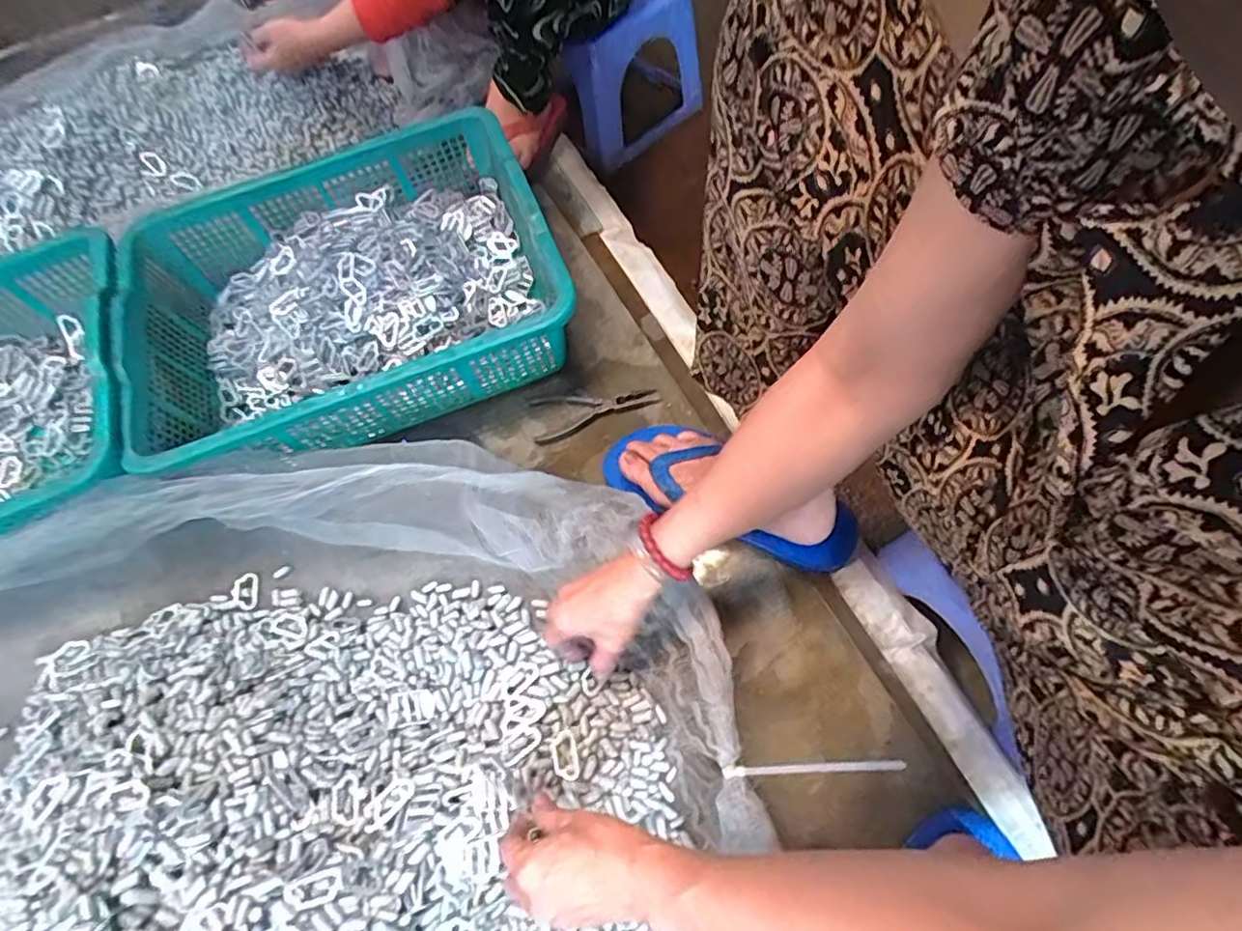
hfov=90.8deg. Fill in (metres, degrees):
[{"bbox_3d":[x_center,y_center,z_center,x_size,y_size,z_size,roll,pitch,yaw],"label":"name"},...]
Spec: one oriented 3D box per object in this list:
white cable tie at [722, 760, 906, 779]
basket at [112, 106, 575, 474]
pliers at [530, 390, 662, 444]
[{"bbox_3d":[0.150,0.240,0.485,0.138,0.009,0.008,-11,69,17],"label":"white cable tie"},{"bbox_3d":[-0.311,-0.205,0.696,0.454,0.125,0.362,-20,64,-5],"label":"basket"},{"bbox_3d":[-0.028,-0.061,0.702,0.143,0.008,0.054,-9,64,1],"label":"pliers"}]

